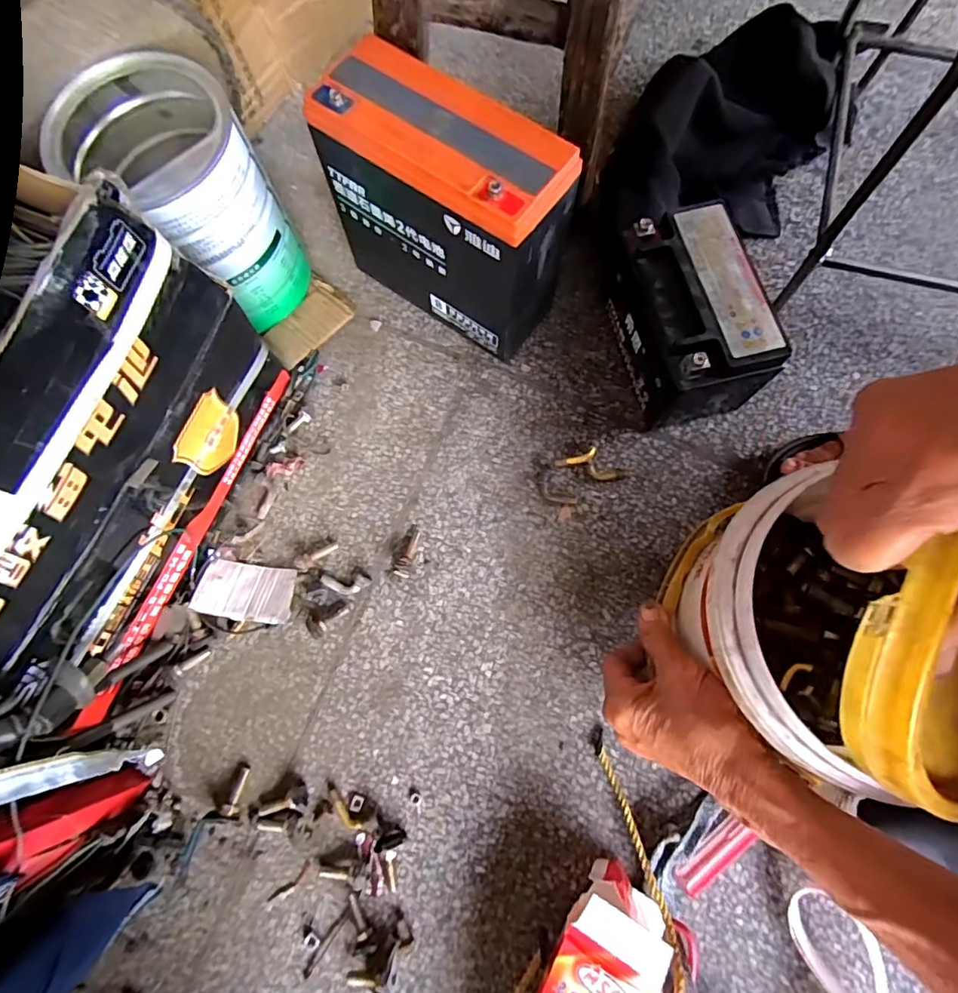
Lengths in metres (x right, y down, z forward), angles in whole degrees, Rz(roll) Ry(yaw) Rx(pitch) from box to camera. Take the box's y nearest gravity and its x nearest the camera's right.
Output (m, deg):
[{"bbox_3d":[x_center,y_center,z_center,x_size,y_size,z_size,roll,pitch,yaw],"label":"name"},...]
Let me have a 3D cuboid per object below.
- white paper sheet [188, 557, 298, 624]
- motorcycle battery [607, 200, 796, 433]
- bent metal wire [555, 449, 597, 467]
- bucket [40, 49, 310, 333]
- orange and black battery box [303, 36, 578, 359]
[{"bbox_3d":[-0.186,0.075,0.424,0.080,0.005,0.046,8,58,8],"label":"white paper sheet"},{"bbox_3d":[0.176,-0.144,0.441,0.089,0.099,0.147,-14,75,-3],"label":"motorcycle battery"},{"bbox_3d":[0.086,-0.033,0.456,0.039,0.011,0.011,-17,75,-4],"label":"bent metal wire"},{"bbox_3d":[-0.229,-0.230,0.434,0.126,0.174,0.121,42,79,11],"label":"bucket"},{"bbox_3d":[-0.025,-0.218,0.425,0.186,0.173,0.077,36,78,10],"label":"orange and black battery box"}]

